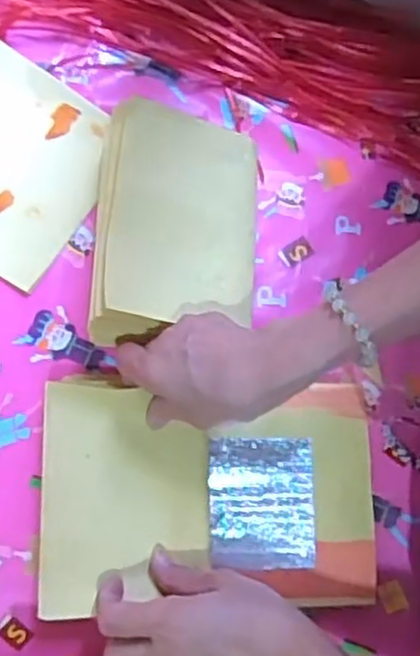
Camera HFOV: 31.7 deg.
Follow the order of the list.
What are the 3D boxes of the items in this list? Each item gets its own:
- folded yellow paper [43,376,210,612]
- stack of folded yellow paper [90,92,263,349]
[{"bbox_3d":[-0.059,0.113,0.515,0.114,0.026,0.156,0,71,-2],"label":"folded yellow paper"},{"bbox_3d":[-0.025,-0.074,0.545,0.117,0.033,0.163,8,79,-25],"label":"stack of folded yellow paper"}]

